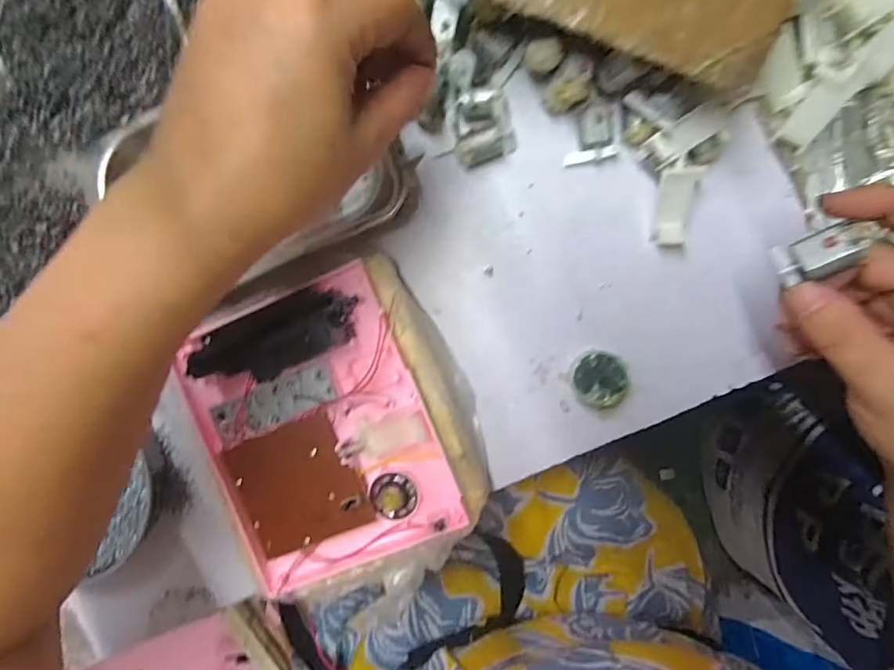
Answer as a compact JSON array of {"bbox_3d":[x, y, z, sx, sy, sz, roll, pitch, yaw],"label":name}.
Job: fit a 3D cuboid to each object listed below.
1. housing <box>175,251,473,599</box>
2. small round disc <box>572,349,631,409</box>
[{"bbox_3d":[-0.074,0.056,0.309,0.126,0.052,0.162,-21,93,7],"label":"housing"},{"bbox_3d":[0.092,0.026,0.311,0.032,0.017,0.037,-23,93,7],"label":"small round disc"}]

